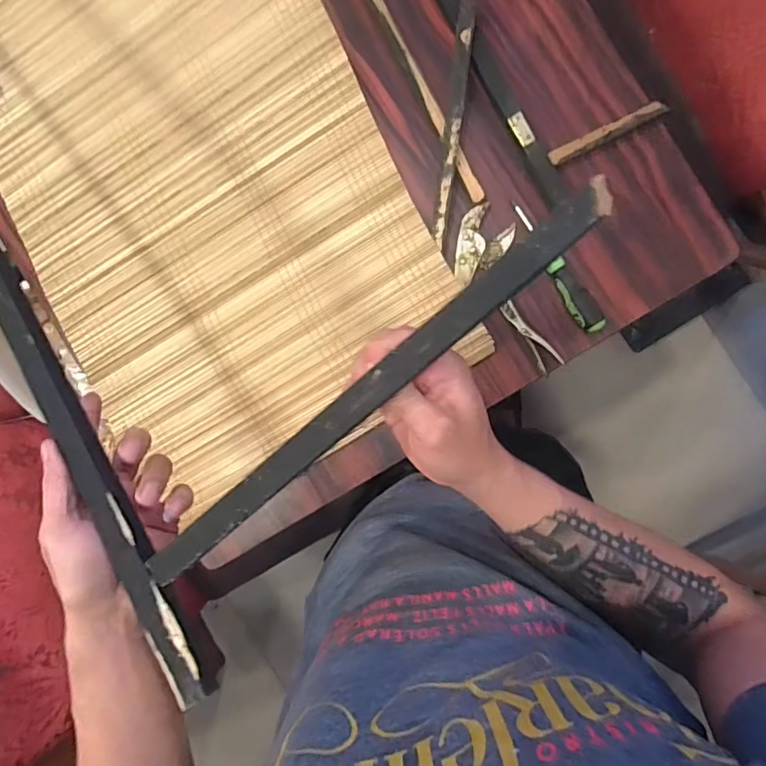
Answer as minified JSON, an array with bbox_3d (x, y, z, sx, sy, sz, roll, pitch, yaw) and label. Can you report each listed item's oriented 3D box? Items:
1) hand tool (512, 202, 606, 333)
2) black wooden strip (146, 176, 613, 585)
[{"bbox_3d":[0.208,-0.137,0.612,0.029,0.020,0.180,-36,87,8],"label":"hand tool"},{"bbox_3d":[-0.012,0.010,0.280,0.326,0.010,0.020,-41,87,10],"label":"black wooden strip"}]

